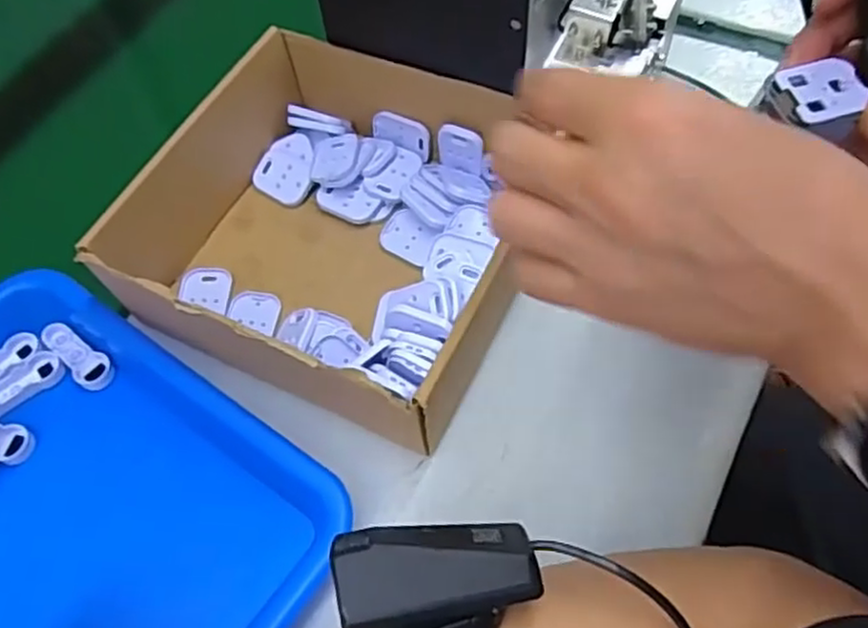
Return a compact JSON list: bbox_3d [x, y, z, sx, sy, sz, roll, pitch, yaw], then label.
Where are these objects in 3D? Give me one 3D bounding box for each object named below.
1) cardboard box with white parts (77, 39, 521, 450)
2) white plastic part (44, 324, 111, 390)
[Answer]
[{"bbox_3d":[-0.048,-0.054,0.392,0.196,0.063,0.191,23,63,16],"label":"cardboard box with white parts"},{"bbox_3d":[-0.200,0.022,0.397,0.050,0.006,0.019,39,69,23],"label":"white plastic part"}]

